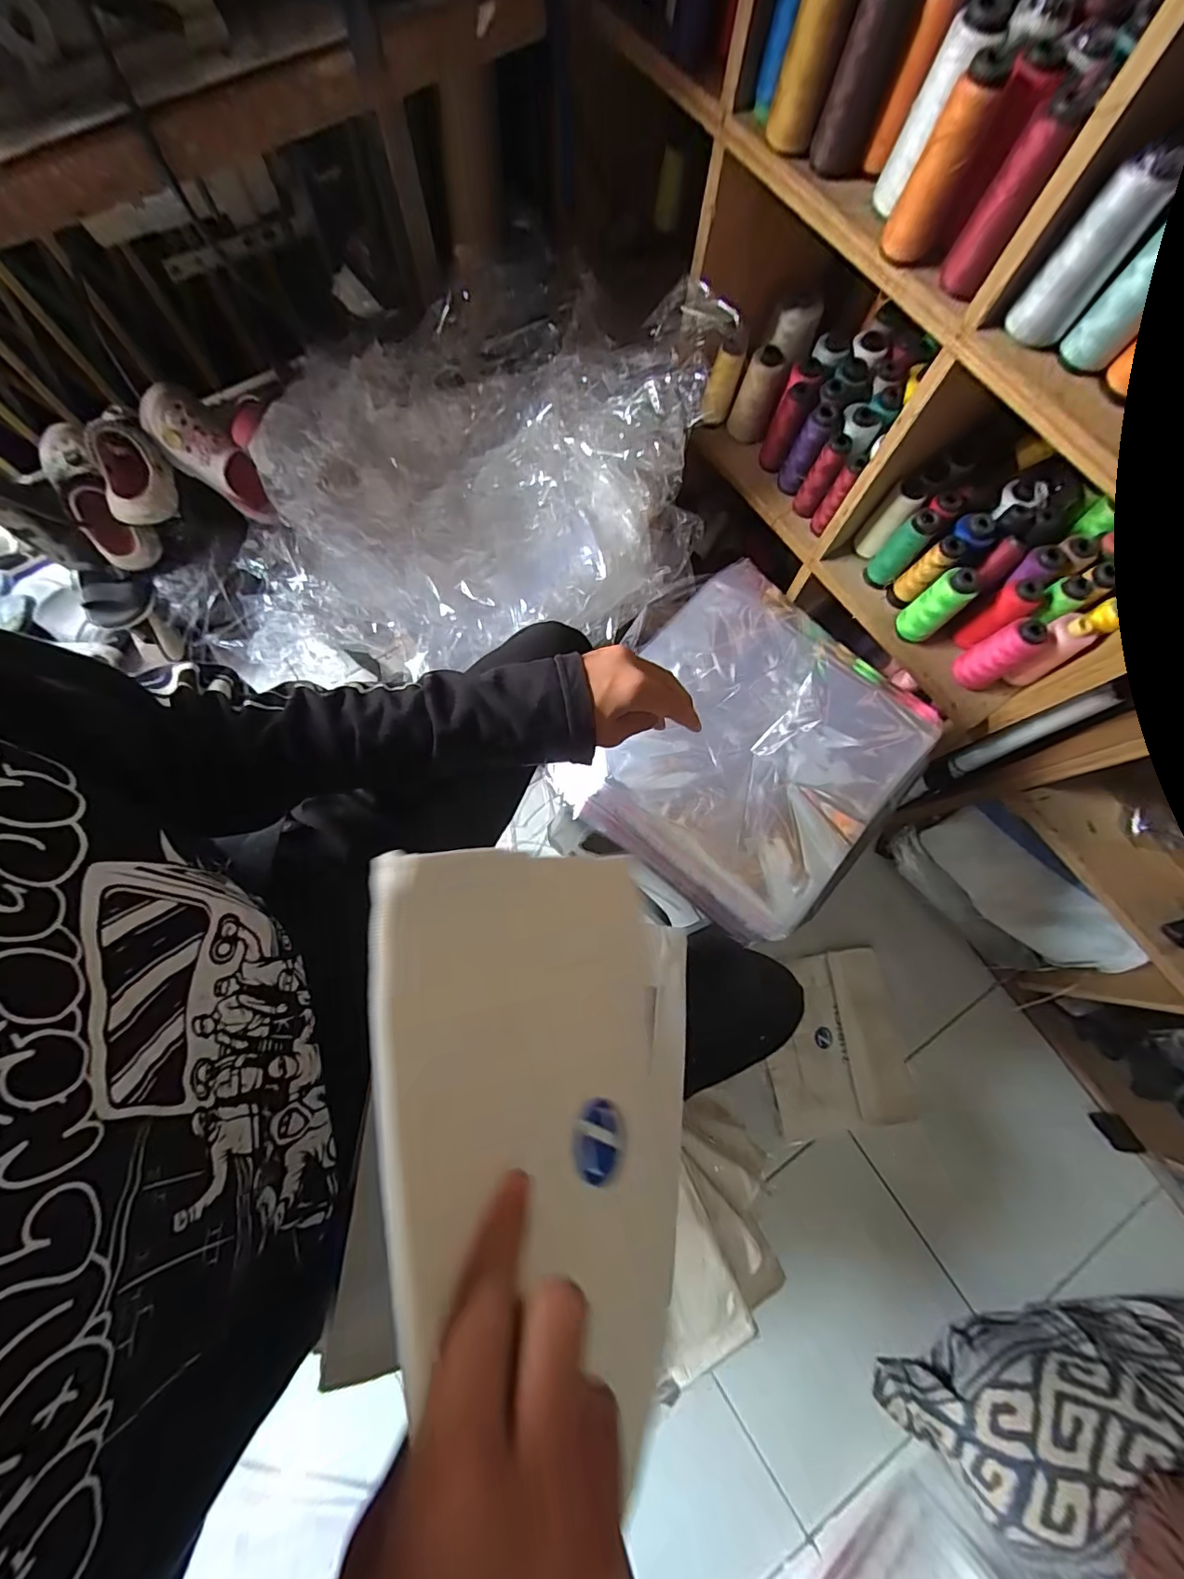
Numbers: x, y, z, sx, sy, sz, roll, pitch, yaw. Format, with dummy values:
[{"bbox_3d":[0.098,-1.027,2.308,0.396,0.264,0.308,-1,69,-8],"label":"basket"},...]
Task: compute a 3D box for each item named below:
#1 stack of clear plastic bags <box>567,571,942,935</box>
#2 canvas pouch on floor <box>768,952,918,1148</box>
[{"bbox_3d":[0.168,-0.042,0.555,0.278,0.062,0.329,37,78,7],"label":"stack of clear plastic bags"},{"bbox_3d":[0.426,0.439,0.924,0.242,0.035,0.279,-6,77,-3],"label":"canvas pouch on floor"}]

